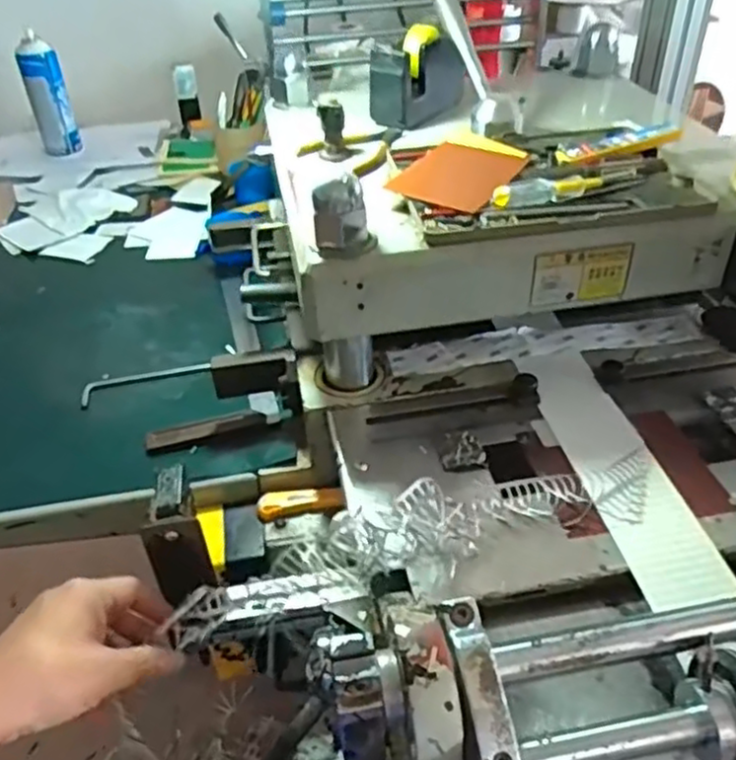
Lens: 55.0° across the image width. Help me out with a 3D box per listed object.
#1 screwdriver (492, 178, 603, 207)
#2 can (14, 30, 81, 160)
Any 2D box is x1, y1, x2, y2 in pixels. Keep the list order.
[{"bbox_3d":[0.153,-0.163,0.606,0.102,0.017,0.015,-14,40,-14],"label":"screwdriver"},{"bbox_3d":[-0.574,-0.506,1.275,0.066,0.203,0.055,-17,41,-17],"label":"can"}]

